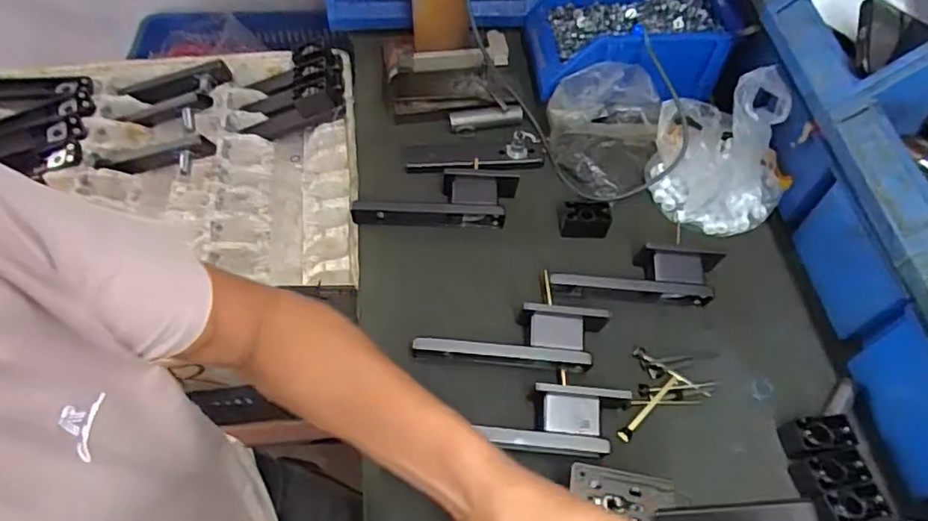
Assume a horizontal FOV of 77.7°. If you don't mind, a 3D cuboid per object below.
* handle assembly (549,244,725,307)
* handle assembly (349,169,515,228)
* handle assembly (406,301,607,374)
[{"bbox_3d":[0.179,0.012,0.602,0.176,0.039,0.058,5,57,3],"label":"handle assembly"},{"bbox_3d":[-0.030,-0.070,0.644,0.178,0.033,0.059,0,57,-1],"label":"handle assembly"},{"bbox_3d":[0.046,0.076,0.555,0.181,0.046,0.054,0,57,-1],"label":"handle assembly"}]

